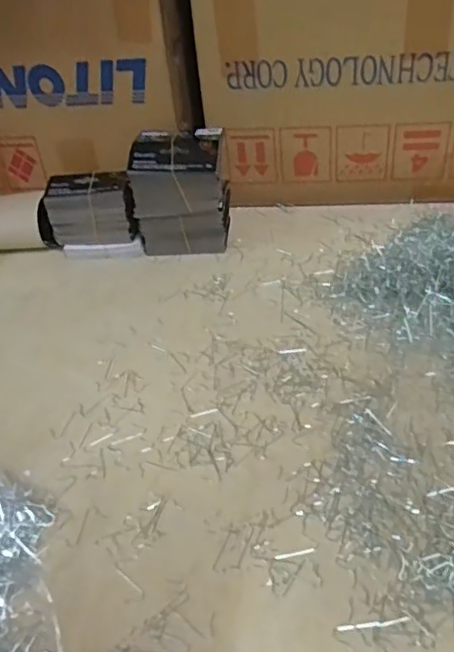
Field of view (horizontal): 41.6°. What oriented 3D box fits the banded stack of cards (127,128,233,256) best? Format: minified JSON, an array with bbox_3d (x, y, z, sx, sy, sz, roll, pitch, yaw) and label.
[{"bbox_3d":[-0.054,-0.152,0.709,0.112,0.143,0.068,-4,39,3],"label":"banded stack of cards"}]

